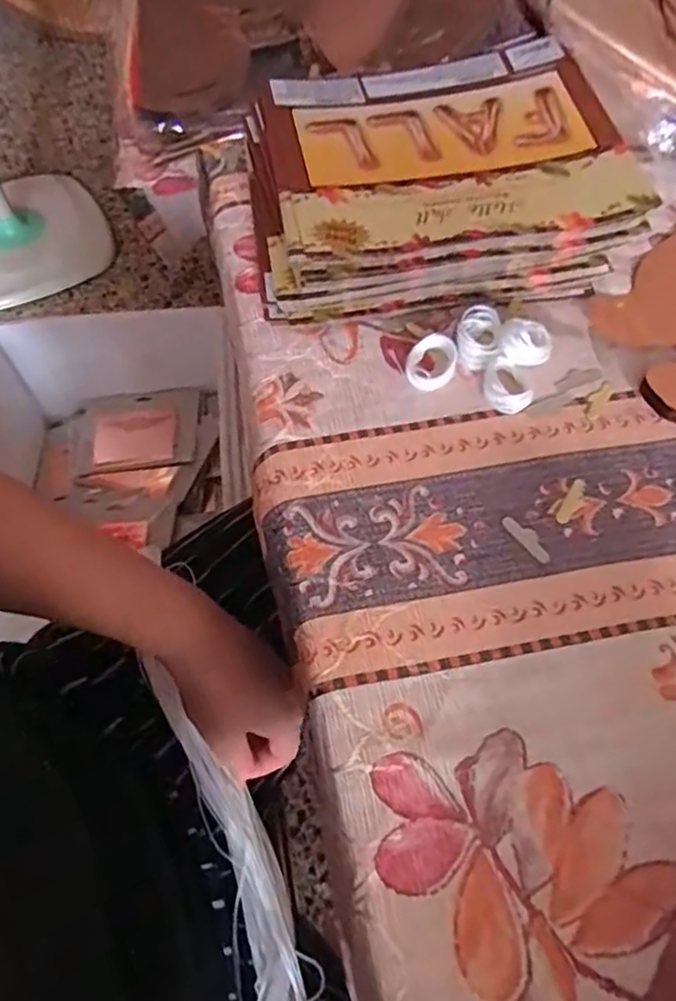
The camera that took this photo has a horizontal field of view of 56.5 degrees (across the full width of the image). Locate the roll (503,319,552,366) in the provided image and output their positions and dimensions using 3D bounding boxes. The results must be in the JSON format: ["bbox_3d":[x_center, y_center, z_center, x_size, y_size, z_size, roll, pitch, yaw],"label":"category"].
[{"bbox_3d":[0.102,-0.085,0.346,0.026,0.019,0.024,0,63,0],"label":"roll"}]

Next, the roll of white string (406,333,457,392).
[{"bbox_3d":[0.052,-0.076,0.344,0.024,0.011,0.033,16,65,8],"label":"roll of white string"}]

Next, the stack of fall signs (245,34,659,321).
[{"bbox_3d":[0.057,-0.199,0.389,0.218,0.047,0.169,-9,64,-4],"label":"stack of fall signs"}]

